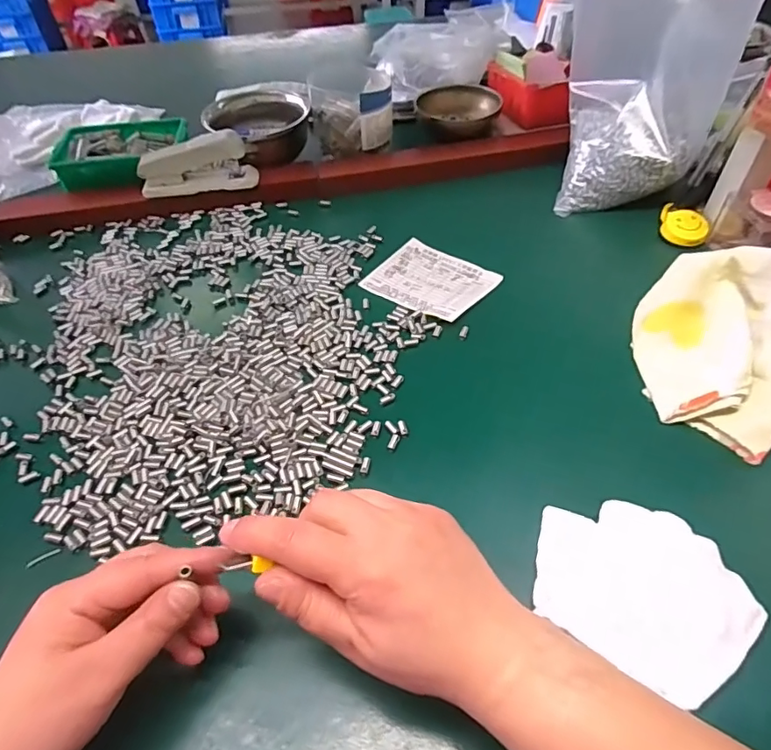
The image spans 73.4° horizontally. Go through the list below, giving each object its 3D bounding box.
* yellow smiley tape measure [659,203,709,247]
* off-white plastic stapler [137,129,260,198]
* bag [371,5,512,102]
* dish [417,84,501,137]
[{"bbox_3d":[0.300,-0.152,0.521,0.048,0.020,0.043,27,56,23],"label":"yellow smiley tape measure"},{"bbox_3d":[-0.208,-0.227,0.573,0.122,0.074,0.022,-12,50,-8],"label":"off-white plastic stapler"},{"bbox_3d":[0.073,-0.431,0.708,0.171,0.083,0.076,-6,50,16],"label":"bag"},{"bbox_3d":[0.094,-0.342,0.668,0.107,0.032,0.086,3,51,5],"label":"dish"}]

